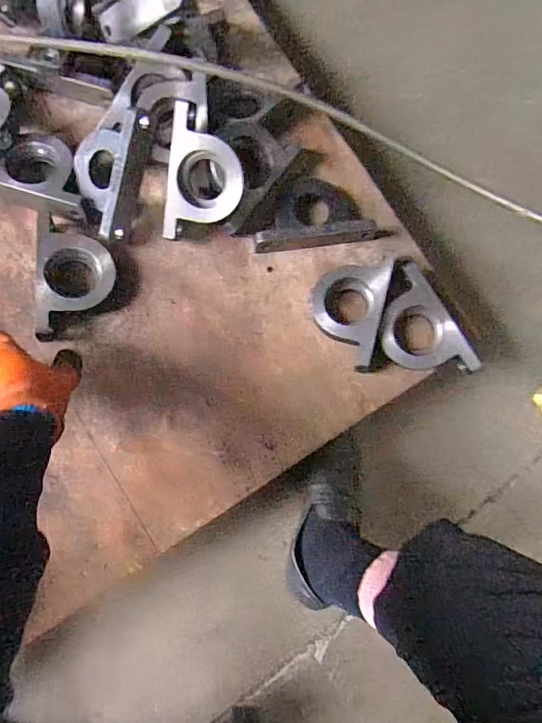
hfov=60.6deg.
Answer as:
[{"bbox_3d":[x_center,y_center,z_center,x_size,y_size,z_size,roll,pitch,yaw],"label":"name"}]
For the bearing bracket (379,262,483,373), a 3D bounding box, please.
[{"bbox_3d":[0.179,-0.036,0.575,0.084,0.043,0.146,-31,86,-9],"label":"bearing bracket"}]

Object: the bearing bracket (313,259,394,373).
[{"bbox_3d":[0.095,-0.065,0.574,0.091,0.043,0.141,14,81,-3],"label":"bearing bracket"}]

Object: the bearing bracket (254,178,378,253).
[{"bbox_3d":[0.053,-0.189,0.597,0.150,0.029,0.086,-7,83,-6],"label":"bearing bracket"}]

